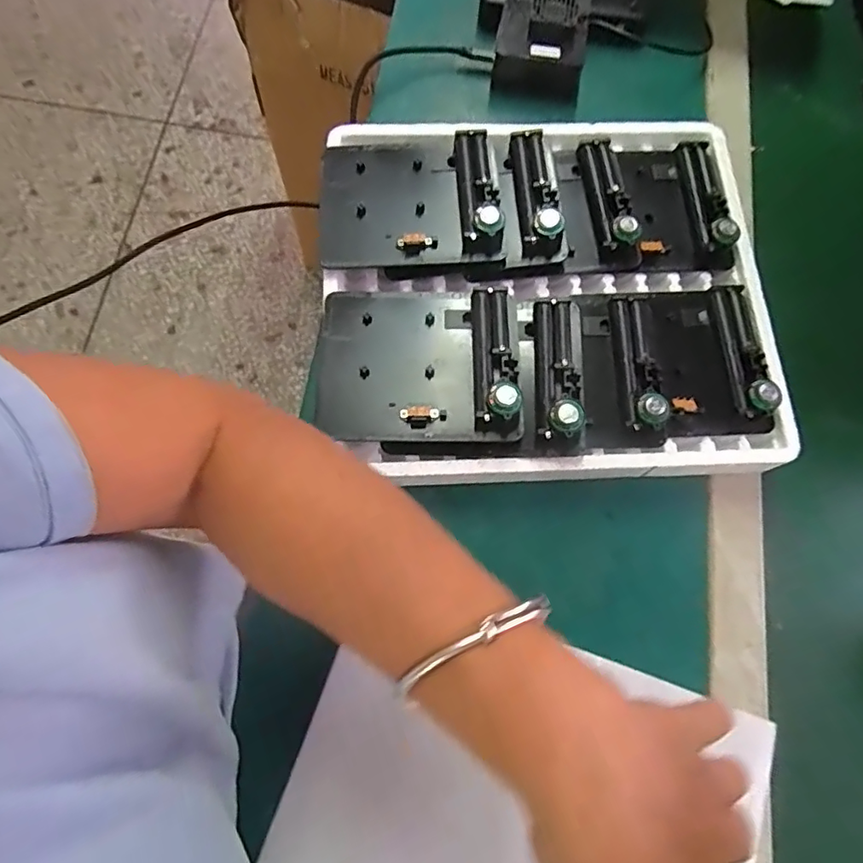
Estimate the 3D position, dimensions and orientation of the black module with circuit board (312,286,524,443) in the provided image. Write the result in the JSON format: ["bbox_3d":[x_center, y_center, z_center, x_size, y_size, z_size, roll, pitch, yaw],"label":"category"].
[{"bbox_3d":[-0.011,-0.048,0.354,0.131,0.029,0.111,0,74,-2],"label":"black module with circuit board"}]

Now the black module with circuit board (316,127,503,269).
[{"bbox_3d":[-0.018,-0.173,0.393,0.132,0.028,0.107,-3,75,-3],"label":"black module with circuit board"}]

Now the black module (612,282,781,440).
[{"bbox_3d":[0.179,-0.052,0.374,0.103,0.025,0.109,-4,75,-3],"label":"black module"}]

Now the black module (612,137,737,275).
[{"bbox_3d":[0.186,-0.178,0.417,0.078,0.021,0.110,-5,75,-3],"label":"black module"}]

